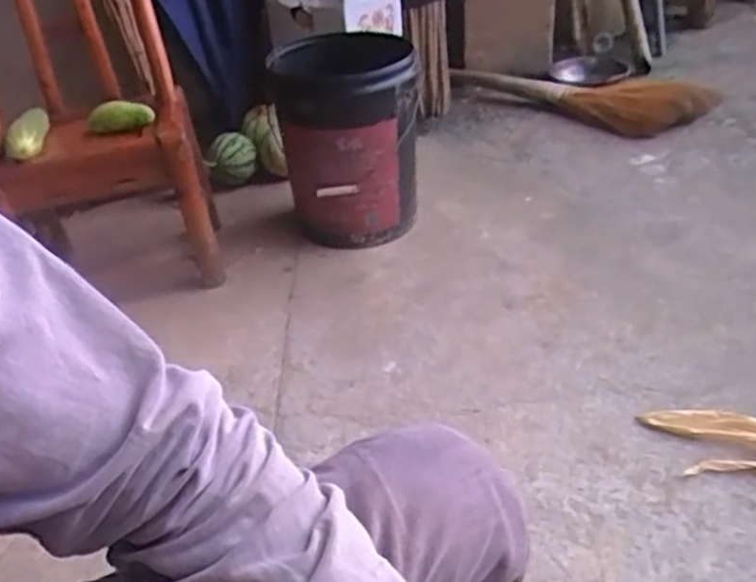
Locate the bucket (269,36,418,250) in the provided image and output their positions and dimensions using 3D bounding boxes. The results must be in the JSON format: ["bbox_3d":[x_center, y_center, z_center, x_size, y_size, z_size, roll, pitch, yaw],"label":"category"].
[{"bbox_3d":[-0.058,-0.314,1.508,0.289,0.346,0.305,-4,36,3],"label":"bucket"}]

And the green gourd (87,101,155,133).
[{"bbox_3d":[-0.480,-0.318,1.320,0.146,0.048,0.049,8,39,19],"label":"green gourd"}]

